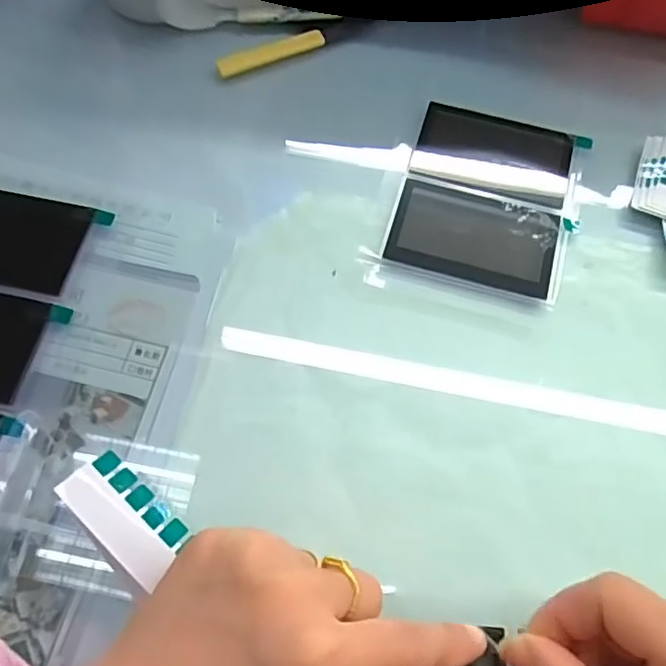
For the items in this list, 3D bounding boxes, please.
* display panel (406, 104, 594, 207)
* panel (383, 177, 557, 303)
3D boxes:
[{"bbox_3d":[0.093,-0.103,0.335,0.089,0.004,0.056,17,68,6],"label":"display panel"},{"bbox_3d":[0.075,-0.052,0.313,0.085,0.004,0.053,16,67,6],"label":"panel"}]

